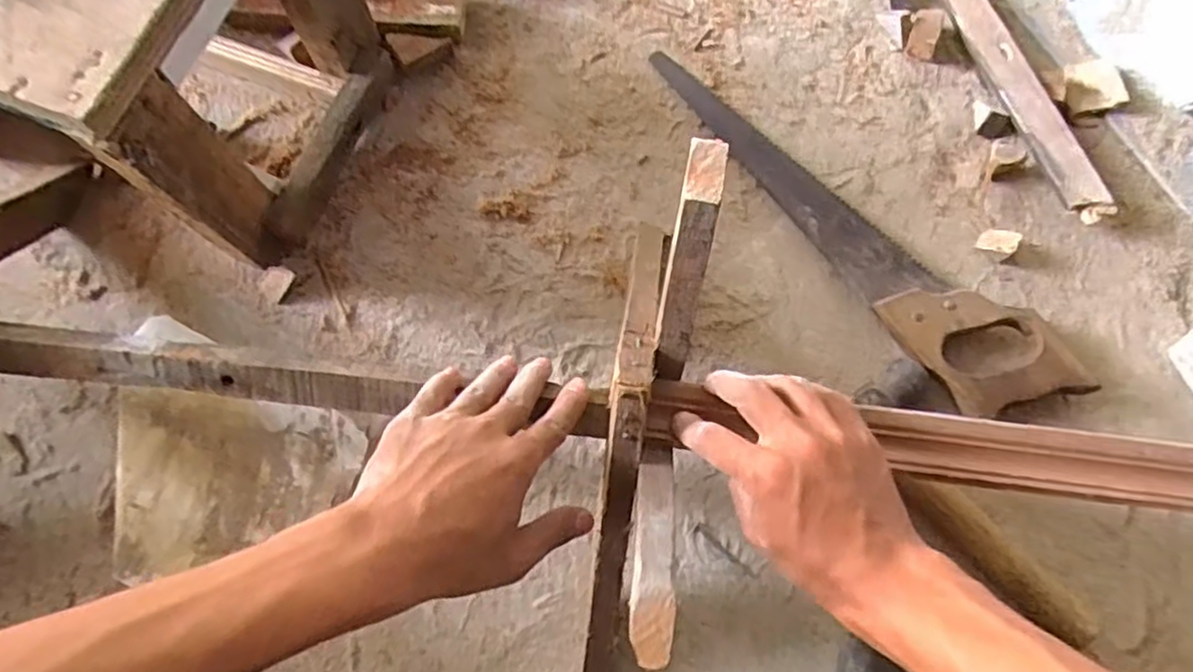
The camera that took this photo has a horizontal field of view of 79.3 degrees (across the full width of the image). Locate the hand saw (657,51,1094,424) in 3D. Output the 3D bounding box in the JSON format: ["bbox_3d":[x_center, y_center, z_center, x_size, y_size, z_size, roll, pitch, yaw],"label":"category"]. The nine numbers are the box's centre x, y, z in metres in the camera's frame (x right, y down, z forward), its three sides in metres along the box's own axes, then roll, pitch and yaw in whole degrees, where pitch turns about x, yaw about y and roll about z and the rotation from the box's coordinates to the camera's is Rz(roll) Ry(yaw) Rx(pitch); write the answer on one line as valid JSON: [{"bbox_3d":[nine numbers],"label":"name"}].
[{"bbox_3d":[0.208,-0.103,0.583,0.095,0.027,0.412,-34,76,-10],"label":"hand saw"}]

